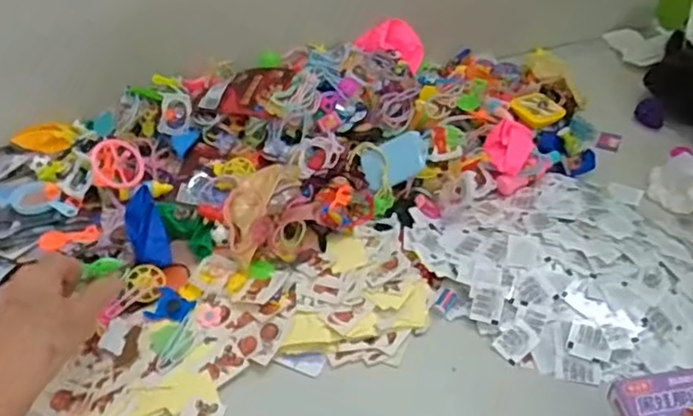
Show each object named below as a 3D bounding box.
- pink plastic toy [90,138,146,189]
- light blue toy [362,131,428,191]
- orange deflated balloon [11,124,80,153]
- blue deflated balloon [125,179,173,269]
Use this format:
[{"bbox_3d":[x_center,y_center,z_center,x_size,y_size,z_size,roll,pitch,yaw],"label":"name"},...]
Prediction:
[{"bbox_3d":[-0.220,-0.041,0.606,0.050,0.025,0.050,0,85,-3],"label":"pink plastic toy"},{"bbox_3d":[0.046,-0.046,0.609,0.063,0.010,0.042,-27,71,15],"label":"light blue toy"},{"bbox_3d":[-0.326,-0.077,0.686,0.072,0.006,0.033,5,75,5],"label":"orange deflated balloon"},{"bbox_3d":[-0.180,0.017,0.571,0.030,0.023,0.077,-15,76,-10],"label":"blue deflated balloon"}]

